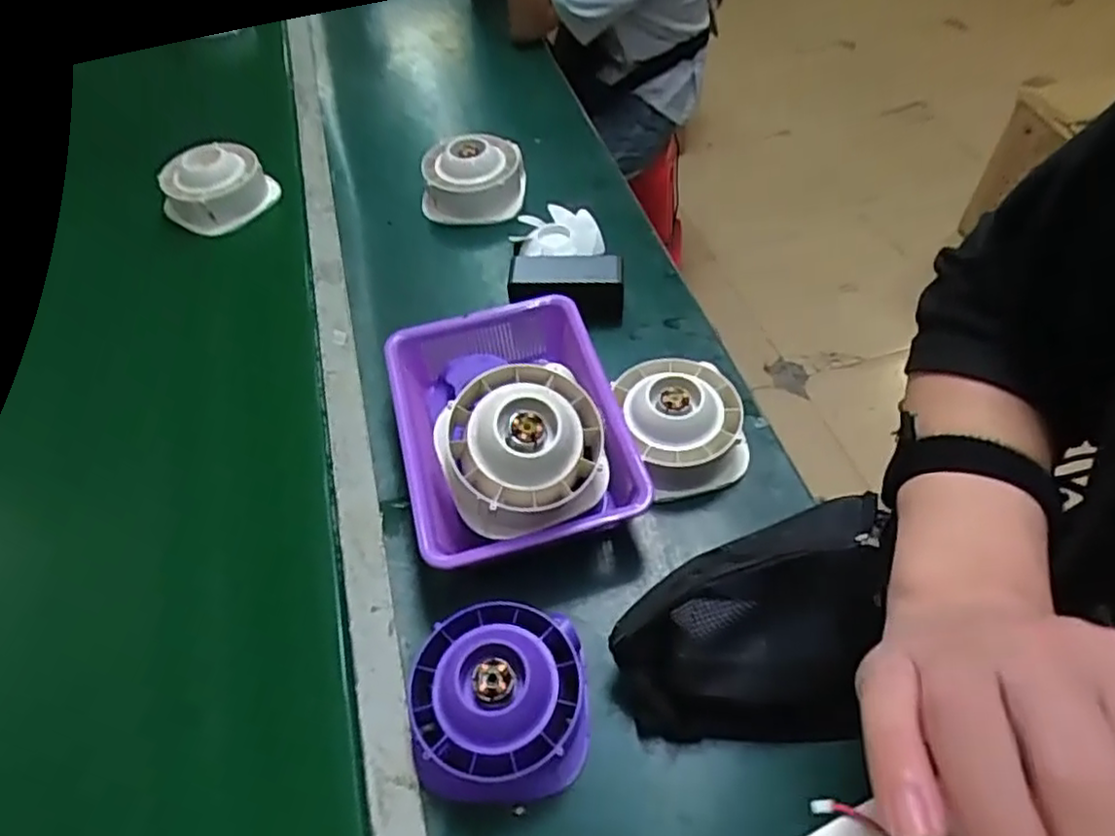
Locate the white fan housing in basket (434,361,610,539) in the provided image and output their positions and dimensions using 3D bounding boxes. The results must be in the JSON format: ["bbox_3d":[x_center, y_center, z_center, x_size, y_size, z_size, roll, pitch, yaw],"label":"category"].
[{"bbox_3d":[-0.028,0.023,0.590,0.136,0.073,0.133,1,70,-4],"label":"white fan housing in basket"}]

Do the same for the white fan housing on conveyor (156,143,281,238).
[{"bbox_3d":[-0.471,-0.319,0.966,0.104,0.077,0.126,29,59,23],"label":"white fan housing on conveyor"}]

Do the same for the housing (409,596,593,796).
[{"bbox_3d":[-0.044,0.212,0.535,0.129,0.068,0.127,-5,52,-1],"label":"housing"}]

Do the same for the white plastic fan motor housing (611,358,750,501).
[{"bbox_3d":[0.121,0.004,0.681,0.117,0.068,0.129,-10,53,-5],"label":"white plastic fan motor housing"}]

